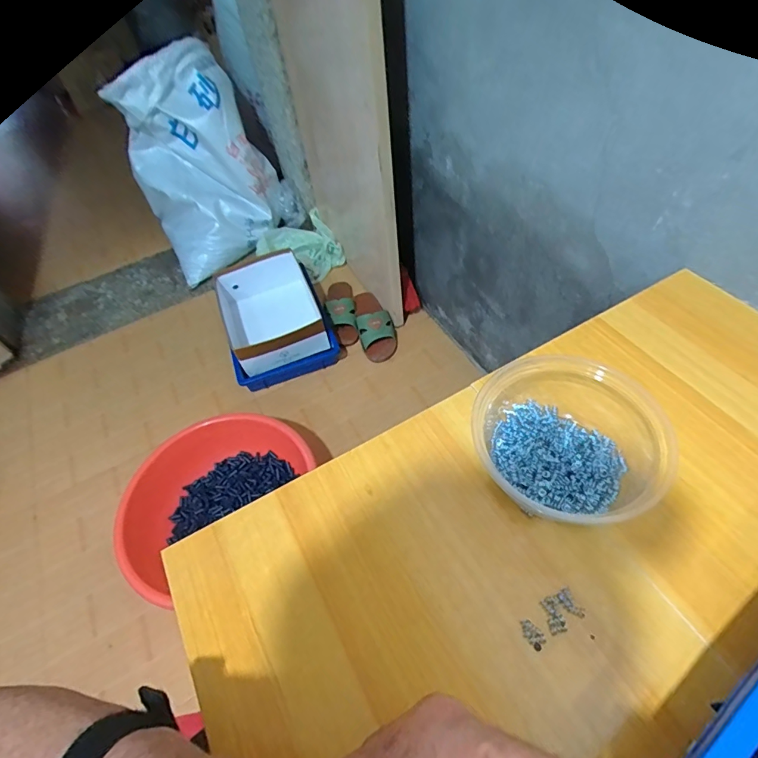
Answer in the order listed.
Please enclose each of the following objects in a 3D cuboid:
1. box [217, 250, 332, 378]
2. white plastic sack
[{"bbox_3d":[-0.272,-0.166,1.136,0.231,0.139,0.311,-22,54,-9],"label":"box"},{"bbox_3d":[-0.488,-0.584,1.225,0.358,0.466,0.272,-24,55,-10],"label":"white plastic sack"}]

